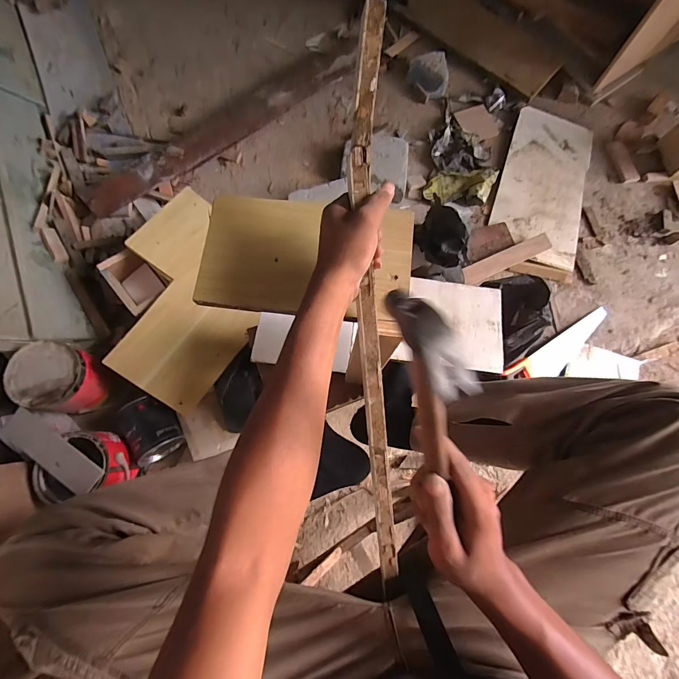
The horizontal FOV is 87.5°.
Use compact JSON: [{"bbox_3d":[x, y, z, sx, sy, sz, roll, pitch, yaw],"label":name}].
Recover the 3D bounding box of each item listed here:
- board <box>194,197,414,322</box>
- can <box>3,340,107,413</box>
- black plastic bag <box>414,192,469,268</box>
[{"bbox_3d":[-0.038,-0.102,0.432,0.250,0.013,0.146,5,74,0],"label":"board"},{"bbox_3d":[-0.669,0.095,0.859,0.164,0.145,0.156,0,74,-1],"label":"can"},{"bbox_3d":[0.281,-0.279,0.975,0.066,0.166,0.186,-30,79,-8],"label":"black plastic bag"}]

